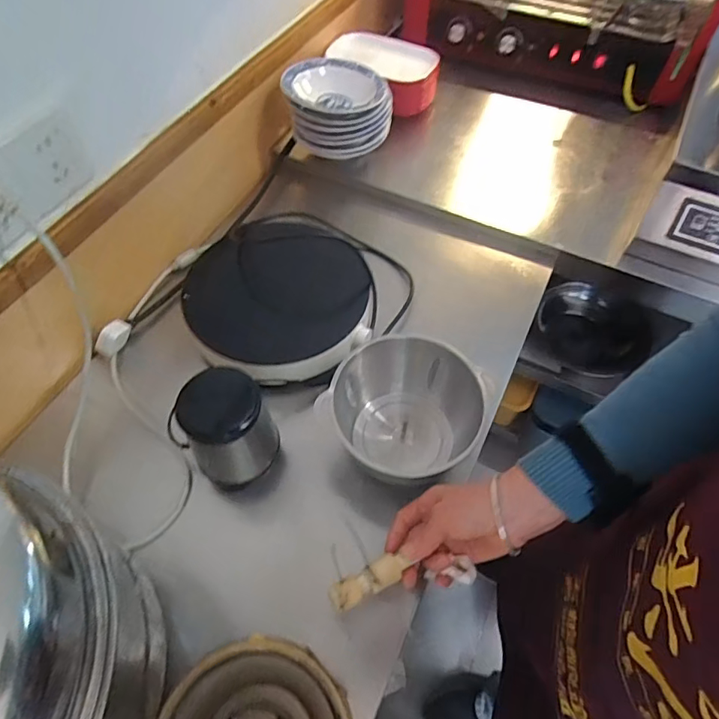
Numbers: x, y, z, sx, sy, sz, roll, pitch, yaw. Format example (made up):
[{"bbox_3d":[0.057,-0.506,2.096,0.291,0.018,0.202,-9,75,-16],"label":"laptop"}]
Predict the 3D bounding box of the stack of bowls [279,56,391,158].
[{"bbox_3d":[-0.039,-0.431,0.856,0.172,0.100,0.151,-13,58,-10],"label":"stack of bowls"}]

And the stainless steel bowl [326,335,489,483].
[{"bbox_3d":[0.050,0.076,0.629,0.184,0.150,0.147,-27,61,-18],"label":"stainless steel bowl"}]

